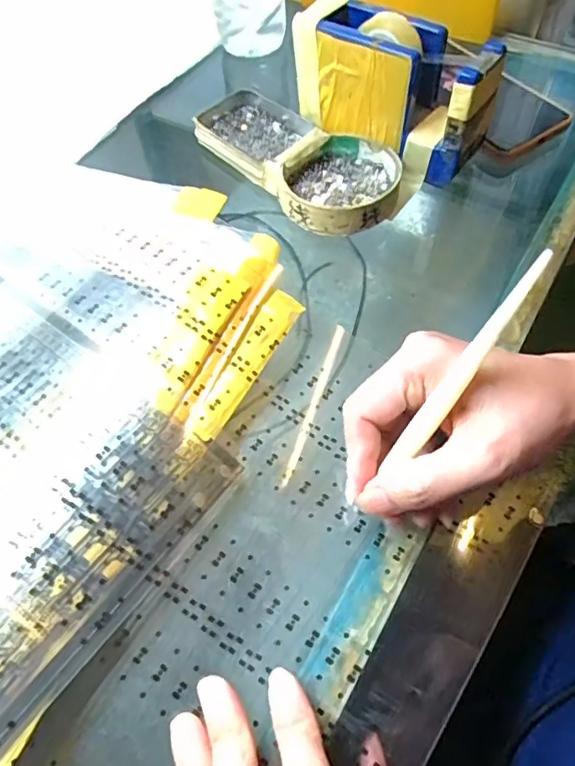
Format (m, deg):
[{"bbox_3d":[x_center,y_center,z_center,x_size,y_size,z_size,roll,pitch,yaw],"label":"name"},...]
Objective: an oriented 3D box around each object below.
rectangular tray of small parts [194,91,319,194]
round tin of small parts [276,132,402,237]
[{"bbox_3d":[-0.026,-0.191,0.401,0.067,0.018,0.100,-41,66,-19],"label":"rectangular tray of small parts"},{"bbox_3d":[0.037,-0.140,0.369,0.080,0.021,0.081,-1,60,2],"label":"round tin of small parts"}]

